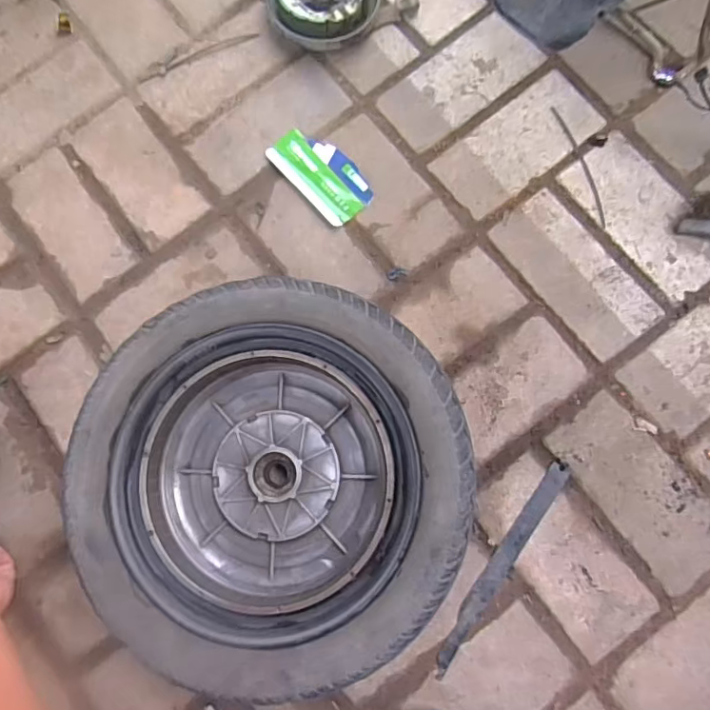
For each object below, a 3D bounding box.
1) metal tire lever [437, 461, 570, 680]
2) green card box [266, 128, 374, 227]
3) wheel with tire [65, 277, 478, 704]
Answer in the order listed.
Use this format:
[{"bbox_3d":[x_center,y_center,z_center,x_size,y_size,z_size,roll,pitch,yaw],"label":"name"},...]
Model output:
[{"bbox_3d":[0.143,0.203,0.517,0.023,0.004,0.227,34,84,7],"label":"metal tire lever"},{"bbox_3d":[-0.037,-0.201,0.593,0.063,0.006,0.123,-42,82,-4],"label":"green card box"},{"bbox_3d":[-0.071,0.109,0.498,0.329,0.097,0.327,0,81,3],"label":"wheel with tire"}]

